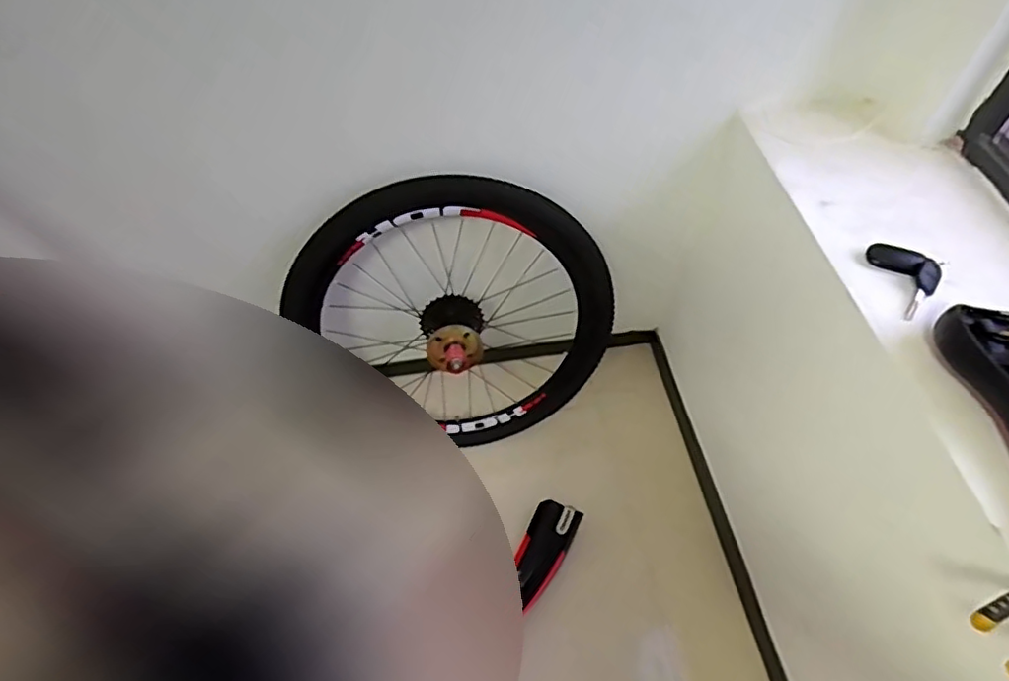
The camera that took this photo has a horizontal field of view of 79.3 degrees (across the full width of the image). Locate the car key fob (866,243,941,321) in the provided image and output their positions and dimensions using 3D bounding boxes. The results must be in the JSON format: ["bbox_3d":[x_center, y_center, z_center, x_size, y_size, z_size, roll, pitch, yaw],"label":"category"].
[{"bbox_3d":[0.443,-0.070,0.662,0.060,0.016,0.092,-10,56,-6],"label":"car key fob"}]

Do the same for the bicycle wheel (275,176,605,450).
[{"bbox_3d":[-0.087,-0.040,1.032,0.517,0.528,0.162,-8,39,-3],"label":"bicycle wheel"}]

